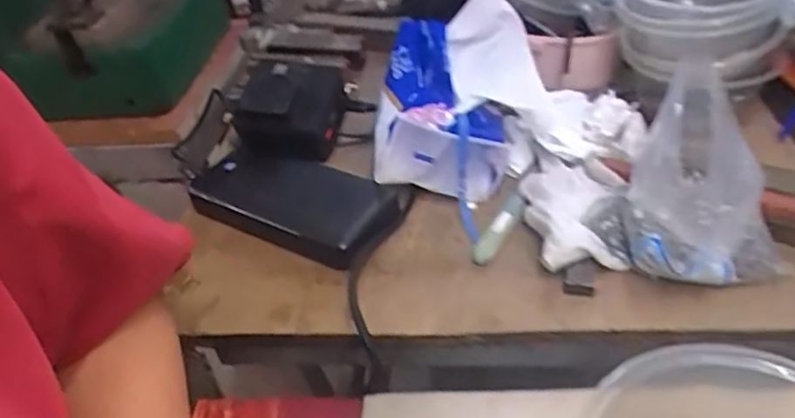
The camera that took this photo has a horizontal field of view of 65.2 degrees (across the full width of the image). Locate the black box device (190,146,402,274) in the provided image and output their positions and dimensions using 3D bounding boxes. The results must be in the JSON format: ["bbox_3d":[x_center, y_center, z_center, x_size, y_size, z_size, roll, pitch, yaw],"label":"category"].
[{"bbox_3d":[-0.076,-0.006,0.463,0.160,0.026,0.072,16,45,26],"label":"black box device"}]

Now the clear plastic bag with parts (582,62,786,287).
[{"bbox_3d":[0.171,-0.014,0.362,0.072,0.106,0.100,-29,44,-23],"label":"clear plastic bag with parts"}]

